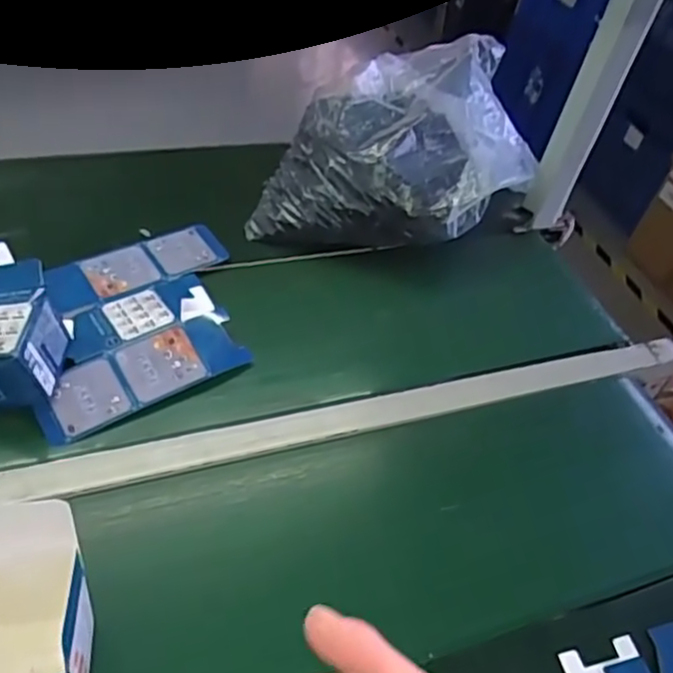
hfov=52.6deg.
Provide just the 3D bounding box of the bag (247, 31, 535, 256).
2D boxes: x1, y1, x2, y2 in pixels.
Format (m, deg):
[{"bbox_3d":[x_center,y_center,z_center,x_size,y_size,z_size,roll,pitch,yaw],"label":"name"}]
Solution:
[{"bbox_3d":[0.102,-0.266,0.983,0.283,0.172,0.418,33,51,22],"label":"bag"}]

